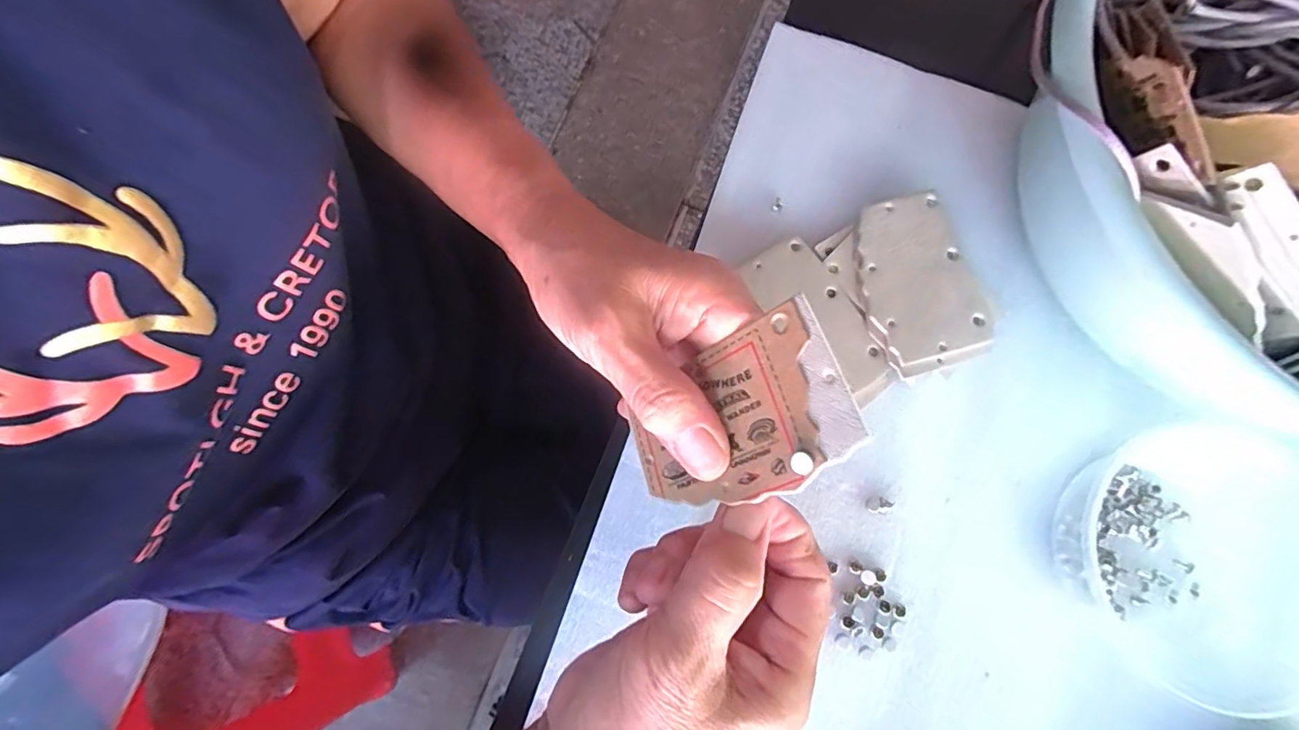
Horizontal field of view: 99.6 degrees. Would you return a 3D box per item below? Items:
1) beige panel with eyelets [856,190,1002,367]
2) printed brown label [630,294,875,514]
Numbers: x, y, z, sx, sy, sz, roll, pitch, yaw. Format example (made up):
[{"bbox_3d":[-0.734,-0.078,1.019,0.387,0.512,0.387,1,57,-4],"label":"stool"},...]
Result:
[{"bbox_3d":[0.136,-0.045,0.278,0.059,0.004,0.082,-22,79,-6],"label":"beige panel with eyelets"},{"bbox_3d":[0.028,0.020,0.188,0.081,0.004,0.052,-33,65,33],"label":"printed brown label"}]

